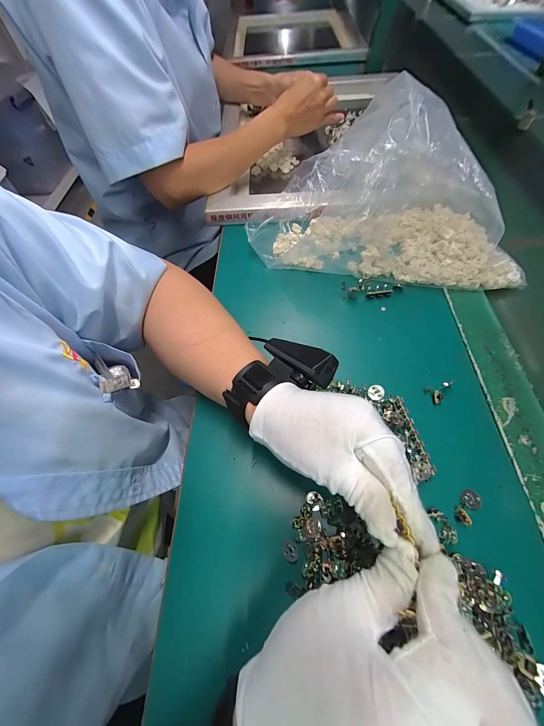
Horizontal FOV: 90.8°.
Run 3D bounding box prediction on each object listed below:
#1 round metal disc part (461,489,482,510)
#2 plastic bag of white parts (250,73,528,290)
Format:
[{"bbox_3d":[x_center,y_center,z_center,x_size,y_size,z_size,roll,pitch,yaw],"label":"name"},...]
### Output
[{"bbox_3d":[0.174,0.119,0.234,0.016,0.004,0.016,-1,61,2],"label":"round metal disc part"},{"bbox_3d":[0.141,-0.210,0.332,0.346,0.147,0.169,3,61,5],"label":"plastic bag of white parts"}]

